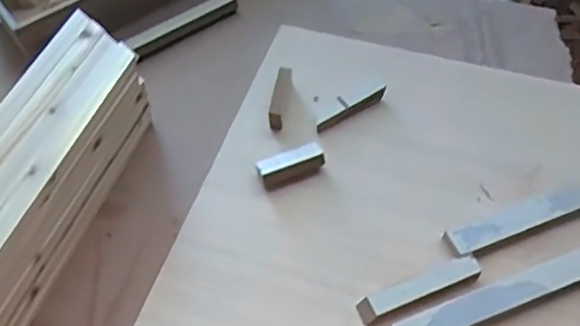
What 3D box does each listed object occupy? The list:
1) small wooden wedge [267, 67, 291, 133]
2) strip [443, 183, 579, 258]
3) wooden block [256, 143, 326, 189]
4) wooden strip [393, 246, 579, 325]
[{"bbox_3d":[-0.013,-0.081,0.748,0.018,0.024,0.081,6,56,7],"label":"small wooden wedge"},{"bbox_3d":[0.259,0.053,0.645,0.200,0.015,0.032,-19,57,-10],"label":"strip"},{"bbox_3d":[0.002,0.001,0.691,0.076,0.027,0.027,-19,57,-10],"label":"wooden block"},{"bbox_3d":[0.206,0.132,0.599,0.235,0.010,0.034,-19,57,-10],"label":"wooden strip"}]

